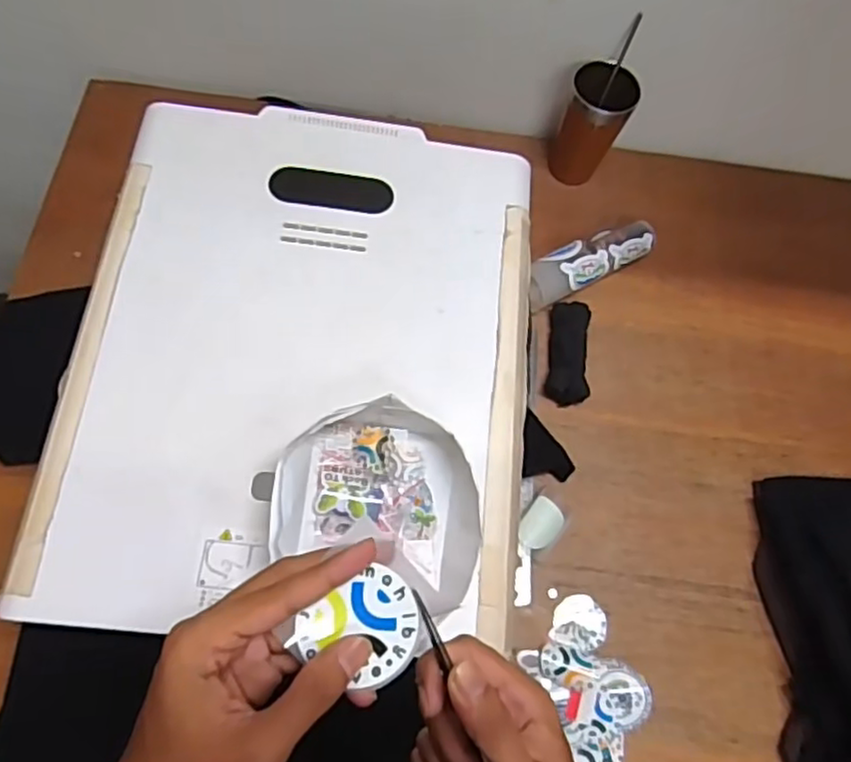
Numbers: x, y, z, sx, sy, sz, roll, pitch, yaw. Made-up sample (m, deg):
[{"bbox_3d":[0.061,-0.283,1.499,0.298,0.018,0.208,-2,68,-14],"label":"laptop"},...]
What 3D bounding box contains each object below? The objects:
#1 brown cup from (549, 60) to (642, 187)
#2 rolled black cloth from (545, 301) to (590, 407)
[{"bbox_3d":[0.213,-0.322,0.861,0.078,0.156,0.073,3,68,-8],"label":"brown cup"},{"bbox_3d":[0.173,-0.034,0.806,0.046,0.022,0.128,9,67,-5],"label":"rolled black cloth"}]

